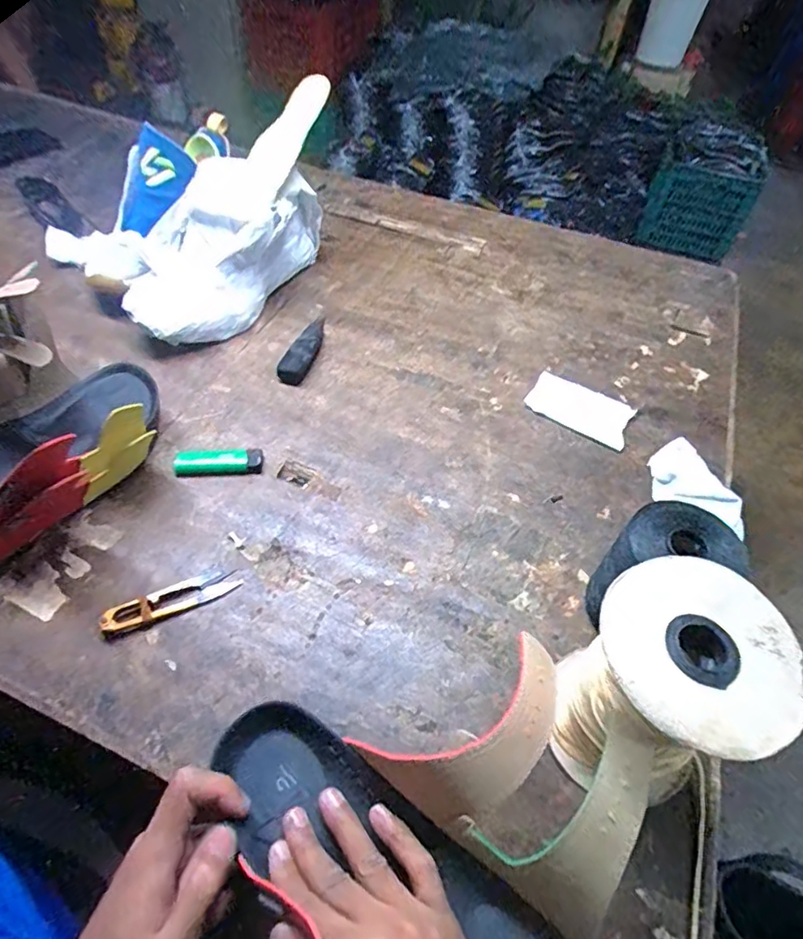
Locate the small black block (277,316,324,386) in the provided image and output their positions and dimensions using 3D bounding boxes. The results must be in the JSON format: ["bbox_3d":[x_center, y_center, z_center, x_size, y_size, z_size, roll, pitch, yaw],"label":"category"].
[{"bbox_3d":[-0.107,-0.142,0.615,0.029,0.018,0.116,17,53,9],"label":"small black block"}]

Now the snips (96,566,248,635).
[{"bbox_3d":[-0.183,0.101,0.427,0.099,0.017,0.025,-22,57,-20],"label":"snips"}]

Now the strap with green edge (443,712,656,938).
[{"bbox_3d":[0.092,0.190,0.289,0.115,0.018,0.075,-47,62,5],"label":"strap with green edge"}]

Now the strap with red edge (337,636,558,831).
[{"bbox_3d":[0.045,0.158,0.322,0.126,0.045,0.070,-36,59,-3],"label":"strap with red edge"}]

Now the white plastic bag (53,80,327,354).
[{"bbox_3d":[-0.244,-0.324,0.665,0.263,0.185,0.307,33,57,20],"label":"white plastic bag"}]

